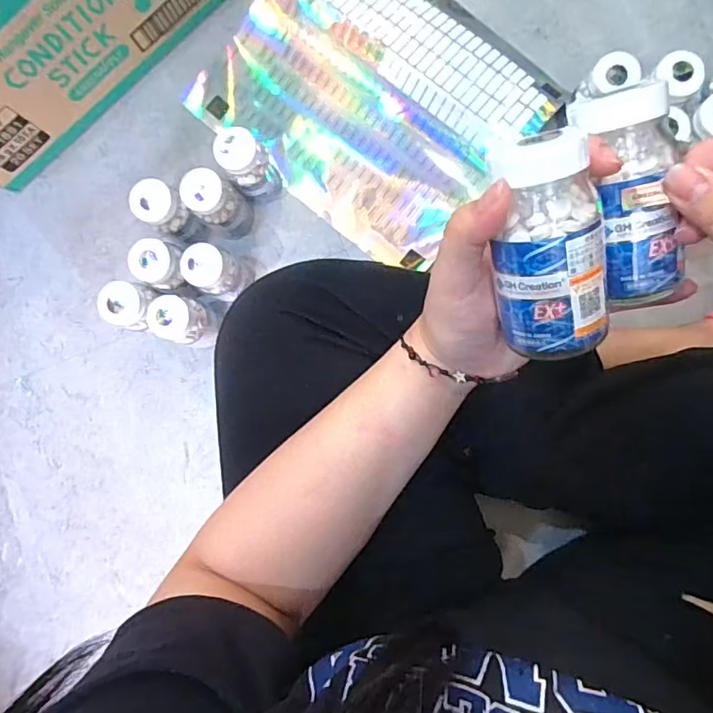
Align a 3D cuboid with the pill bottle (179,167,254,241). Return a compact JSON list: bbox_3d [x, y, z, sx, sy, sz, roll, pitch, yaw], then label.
[{"bbox_3d":[-0.142,-0.158,0.541,0.043,0.102,0.046,0,89,4],"label":"pill bottle"}]

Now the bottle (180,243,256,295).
[{"bbox_3d":[-0.141,-0.088,0.546,0.048,0.097,0.049,0,89,4],"label":"bottle"}]

